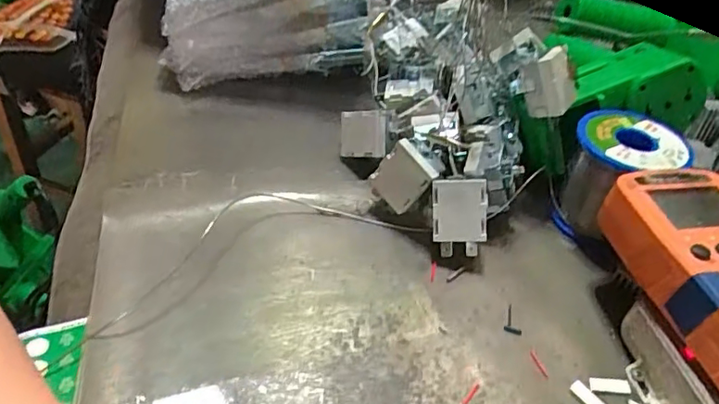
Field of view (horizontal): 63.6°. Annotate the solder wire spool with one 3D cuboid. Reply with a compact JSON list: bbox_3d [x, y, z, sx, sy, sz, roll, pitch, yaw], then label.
[{"bbox_3d":[0.160,-0.015,0.363,0.067,0.064,0.061,4,42,-3],"label":"solder wire spool"}]

